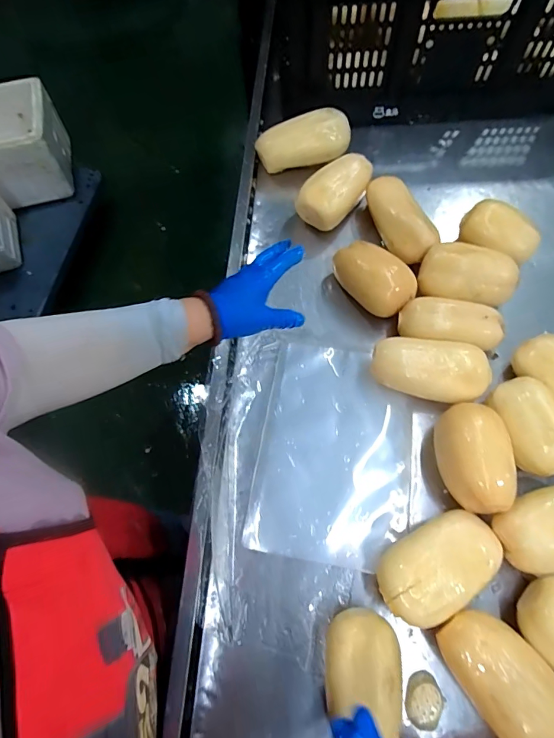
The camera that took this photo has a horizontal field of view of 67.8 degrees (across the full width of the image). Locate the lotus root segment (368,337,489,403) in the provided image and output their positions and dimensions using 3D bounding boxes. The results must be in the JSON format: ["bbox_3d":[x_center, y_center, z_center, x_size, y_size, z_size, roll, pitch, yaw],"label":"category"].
[{"bbox_3d":[0.203,0.000,0.558,0.147,0.065,0.080,16,70,9],"label":"lotus root segment"}]

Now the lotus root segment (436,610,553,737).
[{"bbox_3d":[0.225,0.305,0.411,0.077,0.055,0.119,-35,71,-11],"label":"lotus root segment"}]

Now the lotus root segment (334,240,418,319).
[{"bbox_3d":[0.141,-0.132,0.621,0.077,0.066,0.130,-43,73,-14],"label":"lotus root segment"}]

